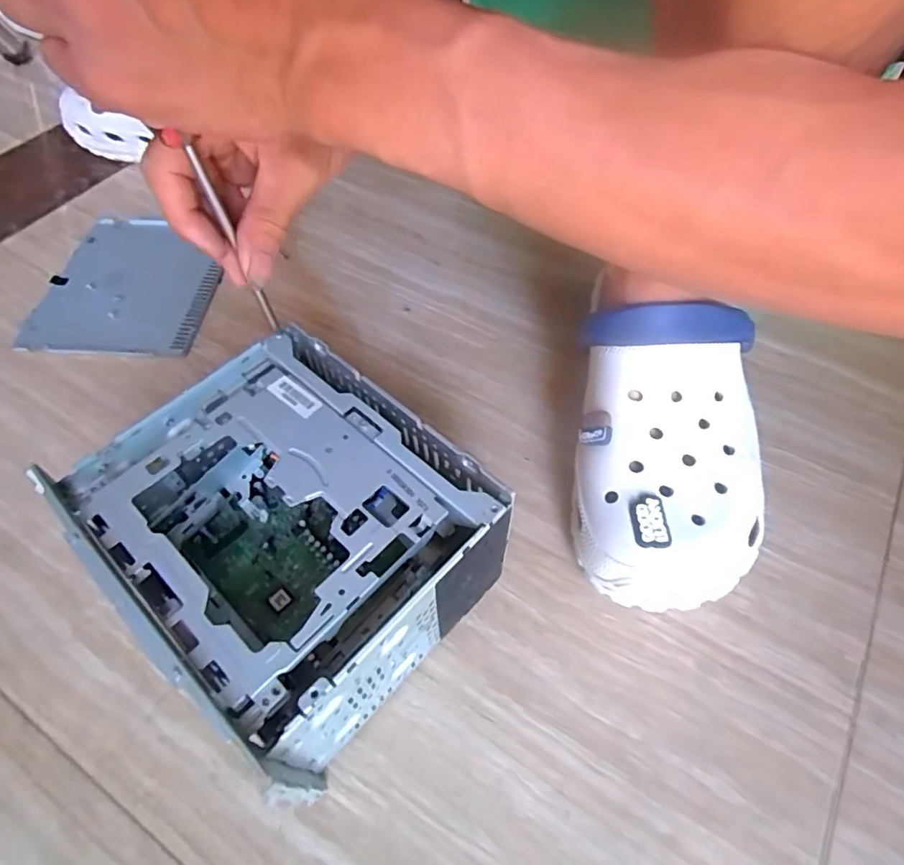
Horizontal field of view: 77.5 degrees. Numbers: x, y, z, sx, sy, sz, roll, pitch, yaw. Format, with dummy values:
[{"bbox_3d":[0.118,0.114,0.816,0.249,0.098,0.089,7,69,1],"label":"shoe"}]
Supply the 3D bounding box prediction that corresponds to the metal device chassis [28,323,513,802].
[{"bbox_3d":[-0.087,0.055,0.319,0.177,0.110,0.157,37,64,23],"label":"metal device chassis"}]

